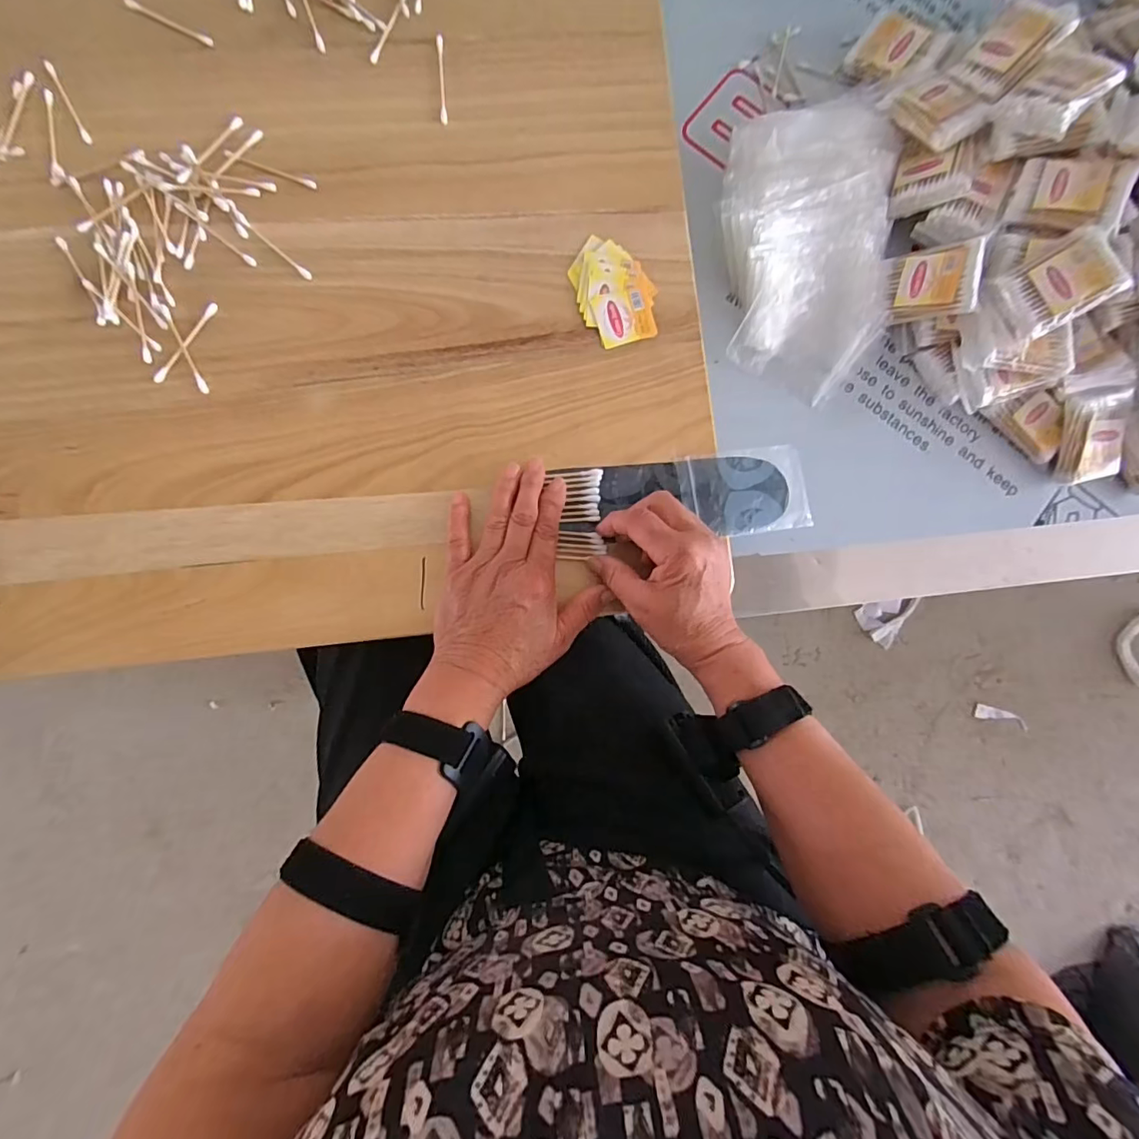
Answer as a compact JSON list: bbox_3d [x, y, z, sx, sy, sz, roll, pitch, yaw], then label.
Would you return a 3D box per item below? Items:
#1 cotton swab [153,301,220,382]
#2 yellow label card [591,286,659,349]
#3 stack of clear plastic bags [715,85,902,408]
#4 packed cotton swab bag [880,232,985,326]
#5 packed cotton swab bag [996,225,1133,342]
[{"bbox_3d":[-0.283,-0.168,0.385,0.008,0.004,0.071,33,85,-2],"label":"cotton swab"},{"bbox_3d":[0.044,-0.198,0.410,0.046,0.007,0.039,-16,88,-5],"label":"yellow label card"},{"bbox_3d":[0.204,-0.281,0.454,0.144,0.046,0.250,-1,86,-2],"label":"stack of clear plastic bags"},{"bbox_3d":[0.300,-0.238,0.435,0.011,0.068,0.053,-13,104,-48],"label":"packed cotton swab bag"},{"bbox_3d":[0.385,-0.224,0.409,0.080,0.012,0.056,-29,79,11],"label":"packed cotton swab bag"}]

